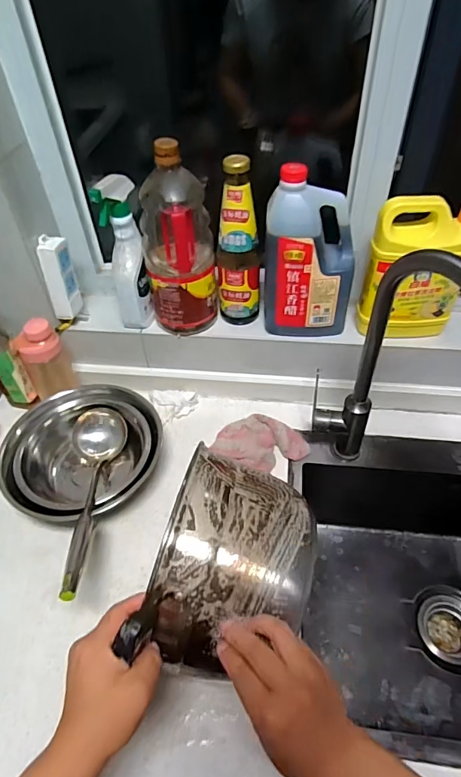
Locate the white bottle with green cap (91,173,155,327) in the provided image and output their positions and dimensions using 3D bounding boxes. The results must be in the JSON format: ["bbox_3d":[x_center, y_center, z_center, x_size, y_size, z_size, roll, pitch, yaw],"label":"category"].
[{"bbox_3d":[-0.166,-0.209,0.703,0.058,0.230,0.071,-11,48,-6],"label":"white bottle with green cap"}]

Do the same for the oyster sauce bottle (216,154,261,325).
[{"bbox_3d":[0.012,-0.219,0.699,0.069,0.261,0.065,0,48,4],"label":"oyster sauce bottle"}]

